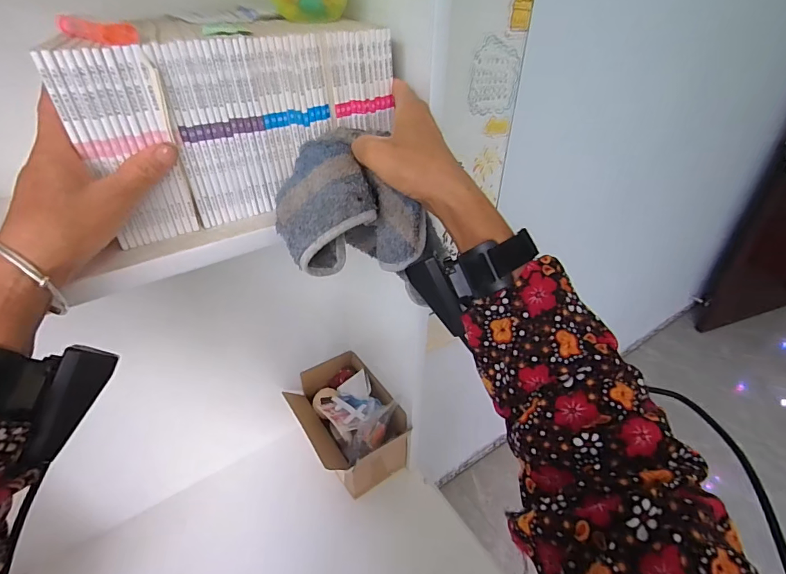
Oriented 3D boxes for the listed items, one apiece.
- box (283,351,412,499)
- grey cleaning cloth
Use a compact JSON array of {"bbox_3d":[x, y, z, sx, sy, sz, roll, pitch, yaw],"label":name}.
[{"bbox_3d":[-0.086,0.238,0.742,0.144,0.137,0.199,-22,42,-28],"label":"box"},{"bbox_3d":[-0.031,-0.062,0.358,0.135,0.110,0.097,-5,37,-8],"label":"grey cleaning cloth"}]

